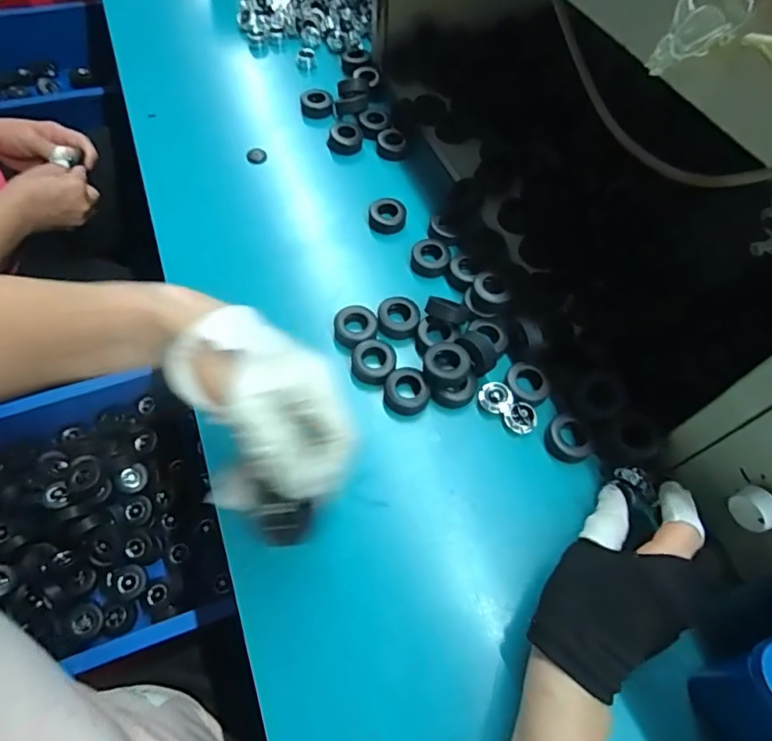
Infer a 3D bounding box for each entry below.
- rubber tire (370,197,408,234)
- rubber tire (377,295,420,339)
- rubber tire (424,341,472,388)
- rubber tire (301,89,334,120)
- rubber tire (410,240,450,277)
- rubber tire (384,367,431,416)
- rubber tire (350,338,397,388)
[{"bbox_3d":[0.002,-0.154,0.505,0.036,0.015,0.035,1,63,-1],"label":"rubber tire"},{"bbox_3d":[0.011,-0.046,0.446,0.036,0.018,0.034,2,63,0],"label":"rubber tire"},{"bbox_3d":[0.049,-0.005,0.409,0.035,0.020,0.034,1,63,-1],"label":"rubber tire"},{"bbox_3d":[-0.080,-0.307,0.583,0.036,0.016,0.033,-6,63,-4],"label":"rubber tire"},{"bbox_3d":[0.043,-0.108,0.481,0.035,0.013,0.040,7,63,2],"label":"rubber tire"},{"bbox_3d":[0.017,0.019,0.413,0.036,0.022,0.037,1,63,-1],"label":"rubber tire"},{"bbox_3d":[-0.010,-0.005,0.424,0.035,0.021,0.036,4,63,1],"label":"rubber tire"}]

